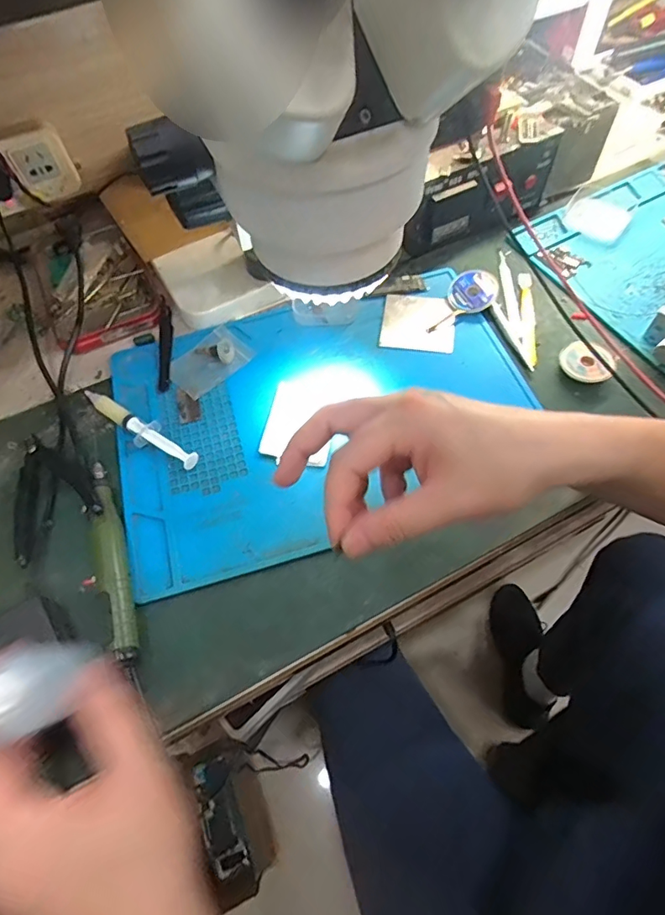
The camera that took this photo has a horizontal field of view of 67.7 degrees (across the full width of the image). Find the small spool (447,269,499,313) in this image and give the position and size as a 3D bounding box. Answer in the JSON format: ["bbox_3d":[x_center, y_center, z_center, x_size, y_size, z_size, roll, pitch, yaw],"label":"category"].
[{"bbox_3d":[0.135,-0.160,0.482,0.046,0.012,0.046,-1,75,6],"label":"small spool"}]

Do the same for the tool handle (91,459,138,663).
[{"bbox_3d":[-0.159,0.068,0.357,0.017,0.019,0.156,-20,62,-8],"label":"tool handle"}]

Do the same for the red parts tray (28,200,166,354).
[{"bbox_3d":[-0.262,-0.200,0.528,0.110,0.018,0.223,-29,63,-12],"label":"red parts tray"}]

